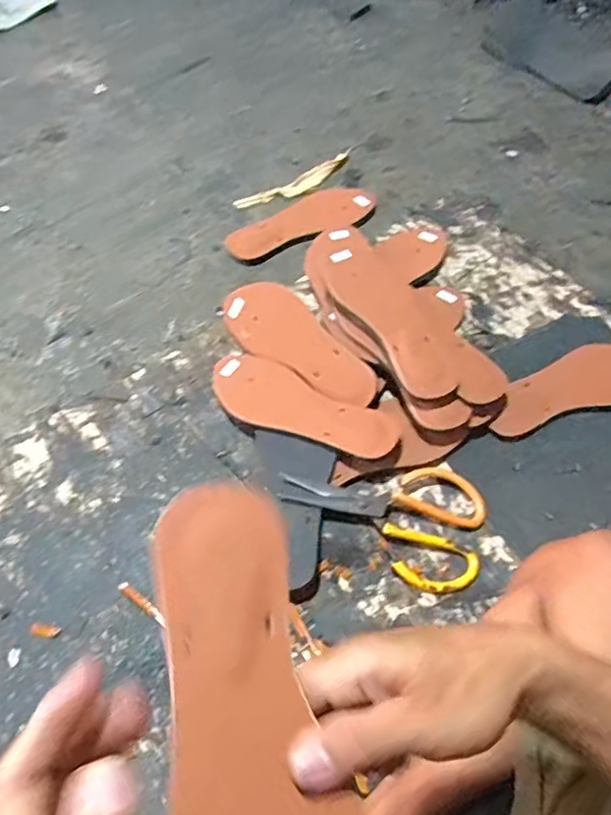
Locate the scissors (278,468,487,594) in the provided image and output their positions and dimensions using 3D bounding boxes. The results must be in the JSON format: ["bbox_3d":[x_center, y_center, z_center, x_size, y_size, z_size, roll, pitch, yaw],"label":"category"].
[{"bbox_3d":[0.083,0.116,0.655,0.218,0.026,0.130,12,60,6],"label":"scissors"}]

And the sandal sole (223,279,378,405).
[{"bbox_3d":[-0.013,-0.075,0.758,0.091,0.011,0.235,-45,68,6],"label":"sandal sole"}]

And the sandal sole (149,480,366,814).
[{"bbox_3d":[-0.022,0.157,0.282,0.092,0.012,0.239,-16,75,-24],"label":"sandal sole"}]

